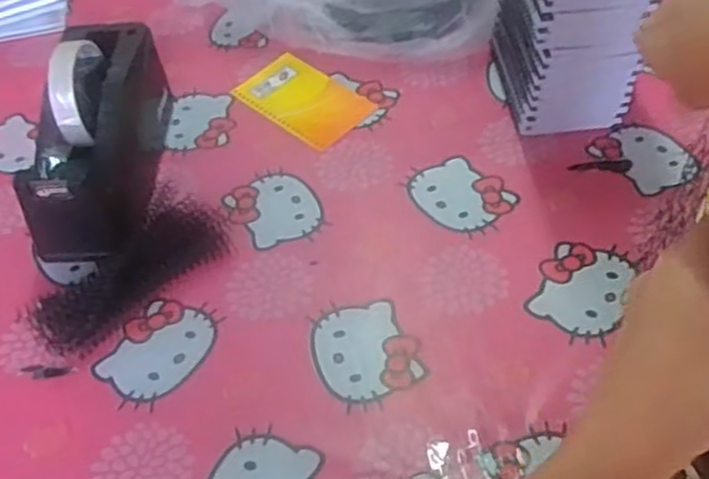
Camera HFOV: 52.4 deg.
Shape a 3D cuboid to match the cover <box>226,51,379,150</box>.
[{"bbox_3d":[-0.050,-0.135,0.693,0.132,0.004,0.079,35,62,30],"label":"cover"}]

